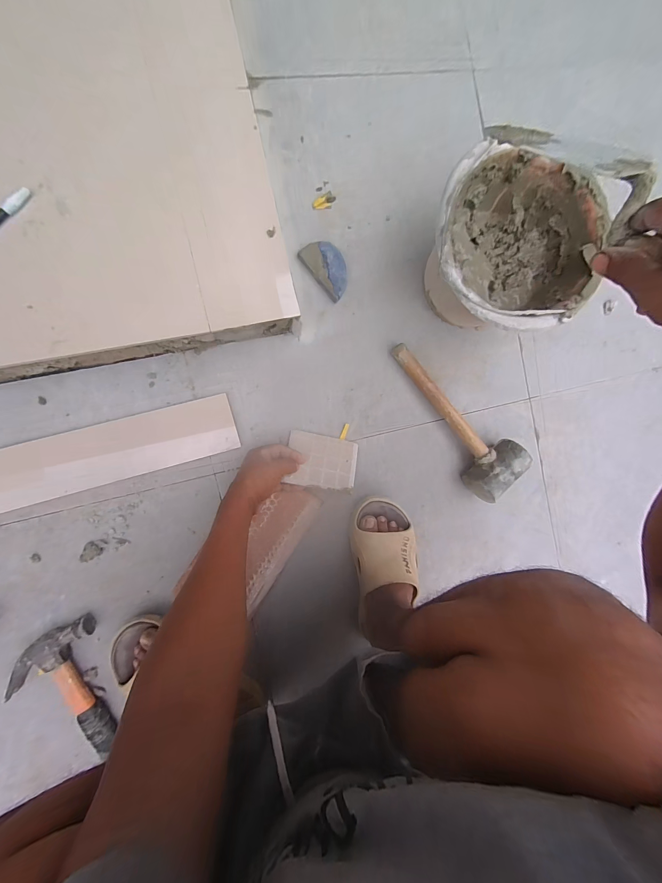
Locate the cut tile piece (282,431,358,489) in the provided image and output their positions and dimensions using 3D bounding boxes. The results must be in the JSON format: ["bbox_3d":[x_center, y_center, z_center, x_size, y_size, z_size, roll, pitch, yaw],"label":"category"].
[{"bbox_3d":[-0.014,0.033,0.520,0.113,0.004,0.087,9,69,-10],"label":"cut tile piece"}]

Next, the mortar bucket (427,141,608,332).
[{"bbox_3d":[0.240,-0.275,0.487,0.221,0.161,0.221,0,91,-11],"label":"mortar bucket"}]

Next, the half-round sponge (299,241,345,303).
[{"bbox_3d":[-0.004,-0.286,0.523,0.056,0.018,0.093,-43,99,-8],"label":"half-round sponge"}]

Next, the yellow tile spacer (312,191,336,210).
[{"bbox_3d":[-0.010,-0.397,0.518,0.039,0.016,0.017,-12,94,-11],"label":"yellow tile spacer"}]

